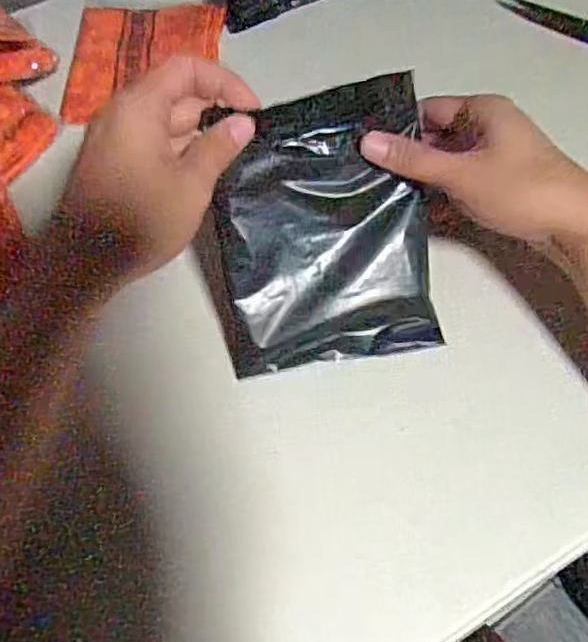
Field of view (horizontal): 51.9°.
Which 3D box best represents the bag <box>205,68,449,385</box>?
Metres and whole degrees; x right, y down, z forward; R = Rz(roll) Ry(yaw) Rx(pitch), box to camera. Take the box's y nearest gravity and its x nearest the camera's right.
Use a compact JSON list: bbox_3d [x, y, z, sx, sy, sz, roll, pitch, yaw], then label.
[{"bbox_3d":[0.019,-0.052,0.364,0.126,0.010,0.160,-11,105,-9],"label":"bag"}]

